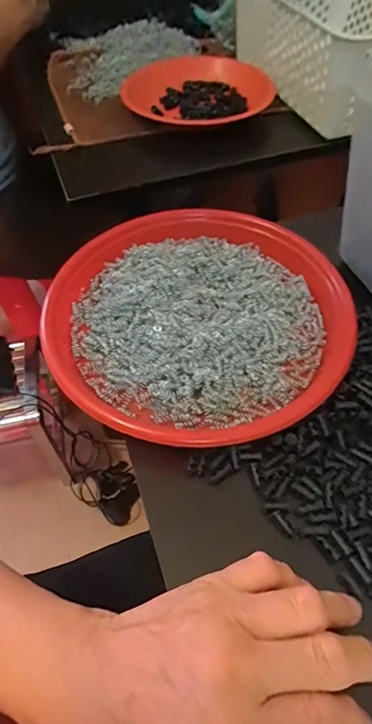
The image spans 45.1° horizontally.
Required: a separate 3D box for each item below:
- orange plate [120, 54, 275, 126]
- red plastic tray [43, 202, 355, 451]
[{"bbox_3d":[0.014,-0.365,0.601,0.188,0.024,0.167,-17,55,-11],"label":"orange plate"},{"bbox_3d":[0.012,-0.046,0.362,0.227,0.029,0.248,9,54,9],"label":"red plastic tray"}]

